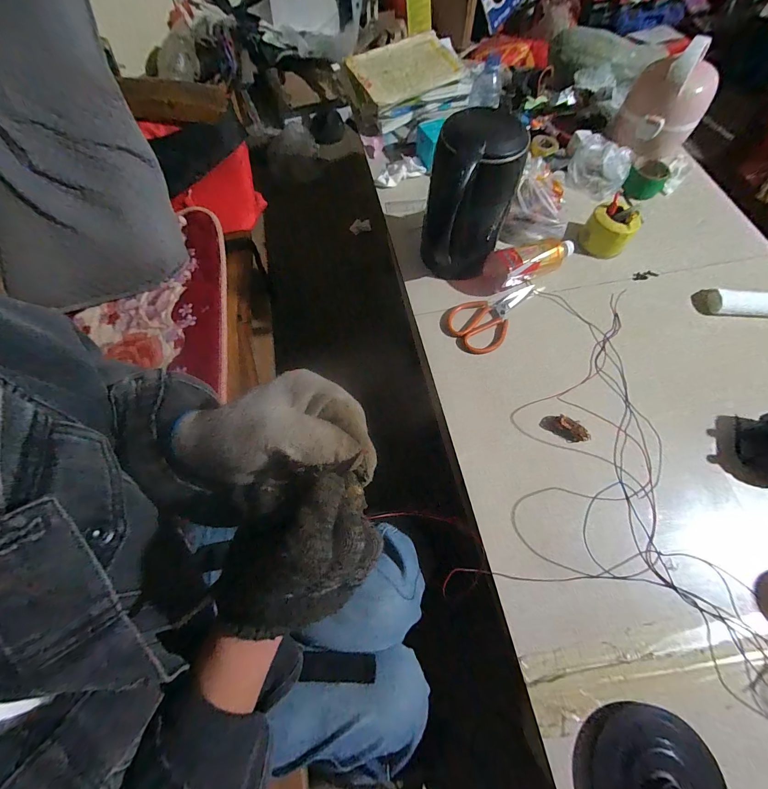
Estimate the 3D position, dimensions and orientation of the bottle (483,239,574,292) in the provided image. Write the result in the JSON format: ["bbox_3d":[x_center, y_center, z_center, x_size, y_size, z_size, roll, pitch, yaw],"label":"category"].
[{"bbox_3d":[0.284,-0.251,0.654,0.184,0.065,0.056,-15,67,-7],"label":"bottle"}]

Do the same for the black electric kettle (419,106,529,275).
[{"bbox_3d":[0.140,-0.303,0.586,0.135,0.230,0.114,15,67,6],"label":"black electric kettle"}]

